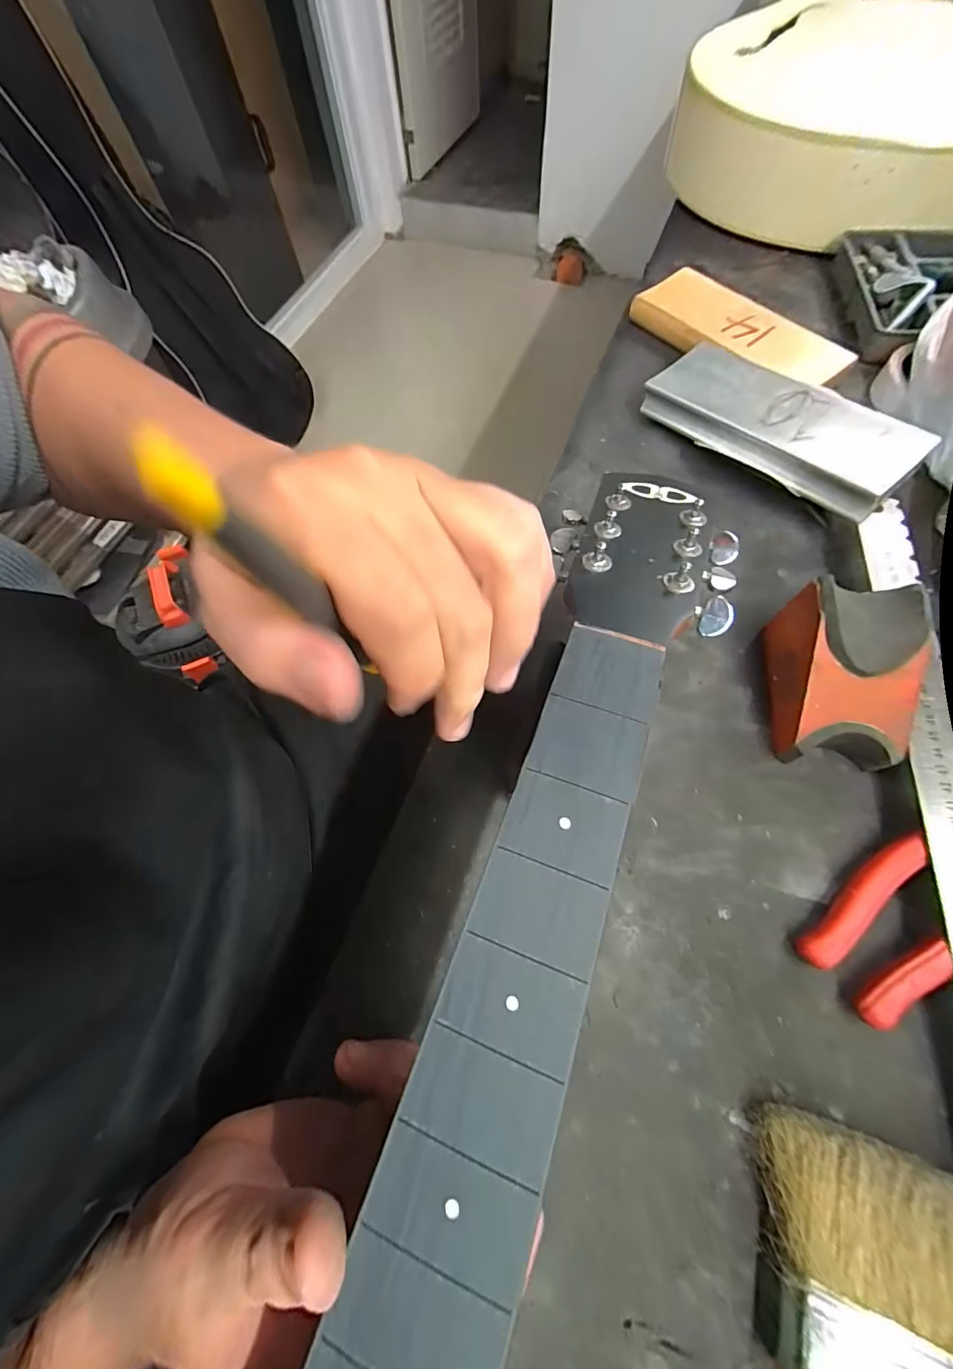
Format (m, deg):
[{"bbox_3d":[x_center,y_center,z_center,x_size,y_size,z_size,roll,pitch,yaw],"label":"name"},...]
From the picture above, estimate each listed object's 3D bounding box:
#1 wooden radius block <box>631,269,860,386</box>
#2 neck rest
[{"bbox_3d":[0.240,-0.330,0.439,0.073,0.021,0.190,-36,70,-12],"label":"wooden radius block"},{"bbox_3d":[0.225,-0.004,0.285,0.074,0.063,0.097,4,67,5],"label":"neck rest"}]

